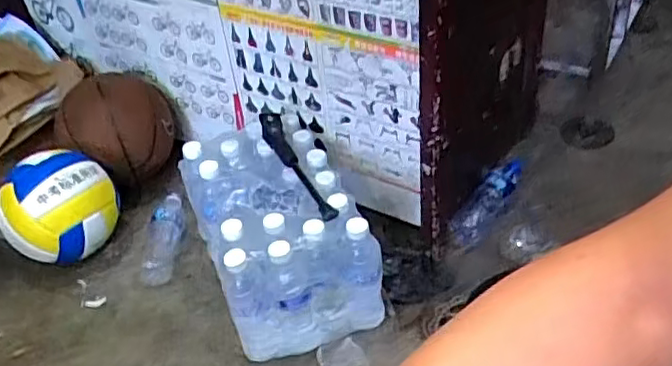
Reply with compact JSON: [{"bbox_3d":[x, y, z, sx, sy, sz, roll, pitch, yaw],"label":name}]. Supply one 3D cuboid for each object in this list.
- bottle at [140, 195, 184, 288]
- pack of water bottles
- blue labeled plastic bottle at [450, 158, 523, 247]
[{"bbox_3d":[-0.331,0.097,1.231,0.071,0.052,0.219,-6,41,0],"label":"bottle"},{"bbox_3d":[-0.100,0.081,1.104,0.233,0.230,0.366,-18,43,-14],"label":"pack of water bottles"},{"bbox_3d":[0.297,0.028,1.230,0.056,0.057,0.250,26,50,31],"label":"blue labeled plastic bottle"}]

